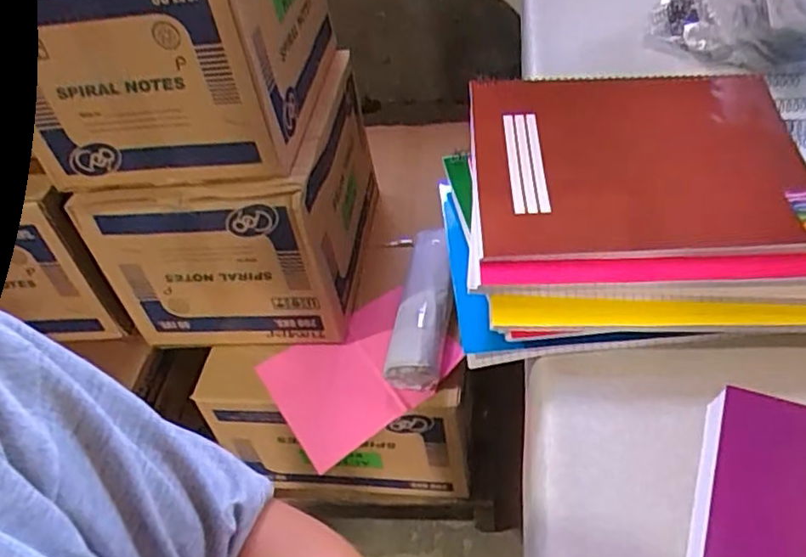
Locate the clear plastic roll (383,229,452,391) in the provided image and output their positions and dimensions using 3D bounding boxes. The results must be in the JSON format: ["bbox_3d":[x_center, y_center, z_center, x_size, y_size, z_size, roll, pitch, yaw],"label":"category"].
[{"bbox_3d":[0.030,0.042,1.003,0.088,0.086,0.252,4,45,12],"label":"clear plastic roll"}]

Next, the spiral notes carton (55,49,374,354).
[{"bbox_3d":[-0.253,-0.129,1.075,0.354,0.281,0.366,-2,44,8],"label":"spiral notes carton"}]

